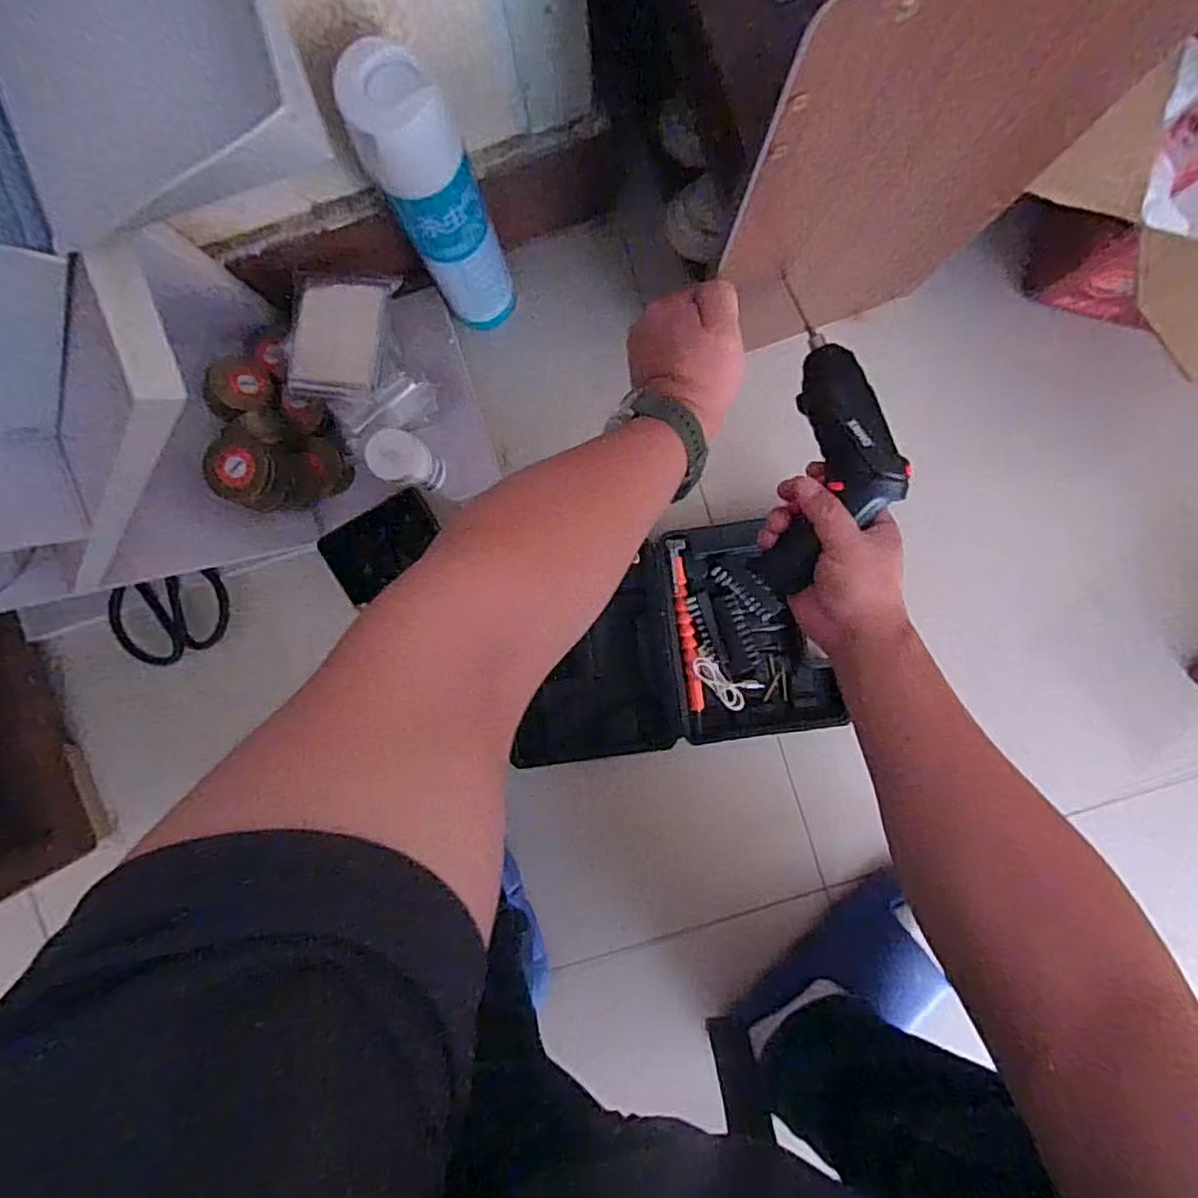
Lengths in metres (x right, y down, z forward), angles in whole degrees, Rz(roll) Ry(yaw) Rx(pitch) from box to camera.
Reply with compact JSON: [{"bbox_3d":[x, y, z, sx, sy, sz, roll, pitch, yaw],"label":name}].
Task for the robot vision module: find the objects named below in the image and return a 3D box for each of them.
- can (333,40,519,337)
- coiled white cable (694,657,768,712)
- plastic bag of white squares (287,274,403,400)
[{"bbox_3d":[-0.115,-0.283,0.484,0.059,0.269,0.062,0,93,1],"label":"can"},{"bbox_3d":[0.124,0.087,0.630,0.074,0.005,0.035,25,93,0],"label":"coiled white cable"},{"bbox_3d":[-0.228,-0.233,0.564,0.076,0.034,0.107,9,93,1],"label":"plastic bag of white squares"}]

